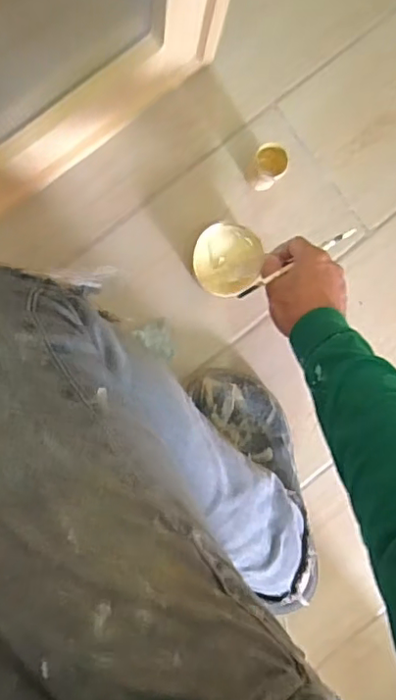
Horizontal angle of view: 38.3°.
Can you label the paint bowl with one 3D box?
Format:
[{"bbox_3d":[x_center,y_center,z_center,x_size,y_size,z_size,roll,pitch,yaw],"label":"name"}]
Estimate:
[{"bbox_3d":[0.034,-0.107,0.684,0.077,0.048,0.082,0,93,-6],"label":"paint bowl"}]

